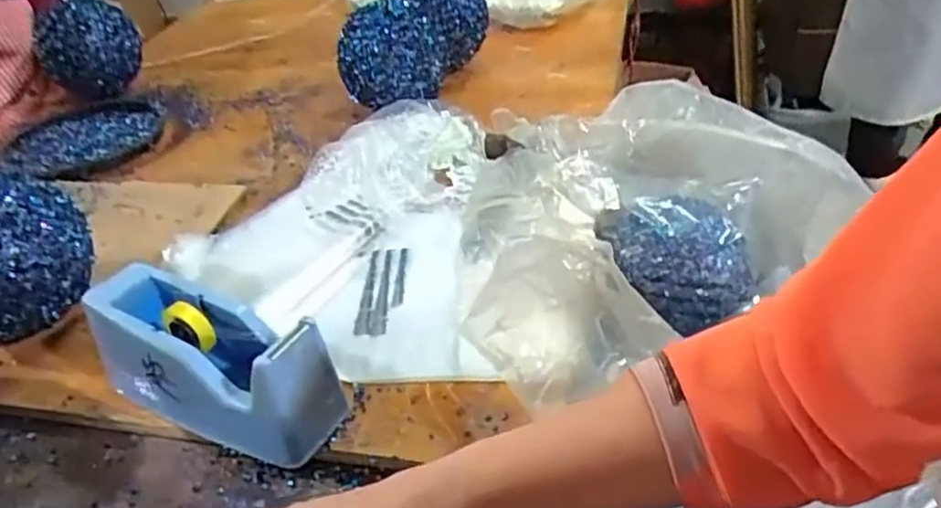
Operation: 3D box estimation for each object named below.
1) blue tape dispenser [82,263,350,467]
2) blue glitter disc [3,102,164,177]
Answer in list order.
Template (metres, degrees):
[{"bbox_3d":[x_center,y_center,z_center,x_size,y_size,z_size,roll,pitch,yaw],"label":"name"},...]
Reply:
[{"bbox_3d":[-0.195,0.085,0.541,0.197,0.100,0.076,13,41,24],"label":"blue tape dispenser"},{"bbox_3d":[-0.557,-0.172,1.013,0.202,0.016,0.224,-23,40,-21],"label":"blue glitter disc"}]

